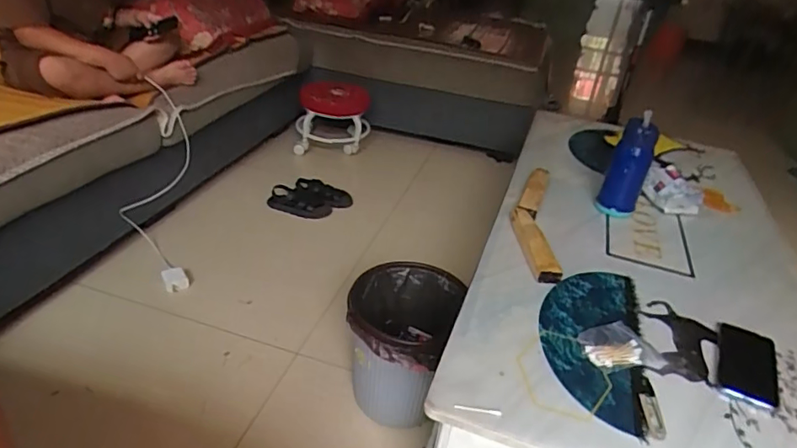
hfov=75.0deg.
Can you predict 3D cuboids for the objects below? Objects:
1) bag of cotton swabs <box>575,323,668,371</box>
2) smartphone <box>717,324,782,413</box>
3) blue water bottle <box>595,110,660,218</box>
[{"bbox_3d":[0.326,0.185,0.769,0.115,0.013,0.085,-7,35,-23],"label":"bag of cotton swabs"},{"bbox_3d":[0.518,0.206,0.772,0.079,0.007,0.163,22,34,22],"label":"smartphone"},{"bbox_3d":[0.487,-0.120,1.101,0.078,0.215,0.068,22,34,22],"label":"blue water bottle"}]

